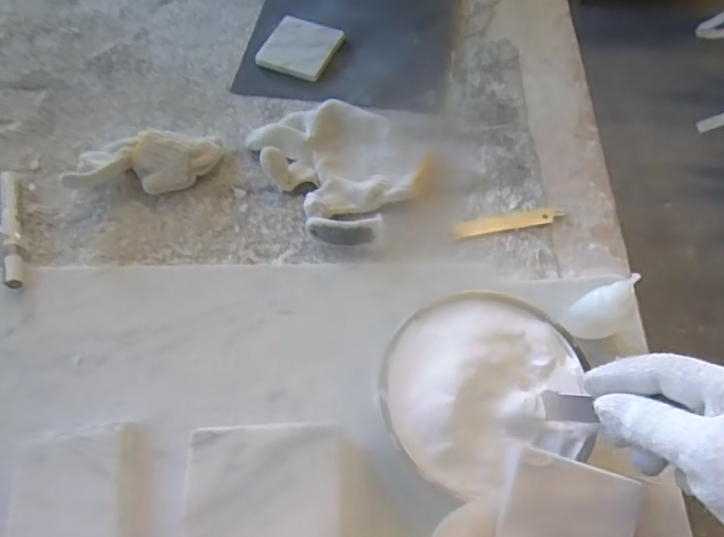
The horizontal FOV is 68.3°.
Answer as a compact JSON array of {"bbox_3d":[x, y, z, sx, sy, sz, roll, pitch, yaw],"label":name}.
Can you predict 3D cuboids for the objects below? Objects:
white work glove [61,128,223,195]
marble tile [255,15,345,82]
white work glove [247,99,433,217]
[{"bbox_3d":[-0.213,-0.100,0.514,0.144,0.044,0.054,-5,63,1],"label":"white work glove"},{"bbox_3d":[-0.069,-0.247,0.600,0.076,0.012,0.076,21,66,14],"label":"marble tile"},{"bbox_3d":[-0.023,-0.110,0.514,0.126,0.030,0.152,-39,67,-15],"label":"white work glove"}]

